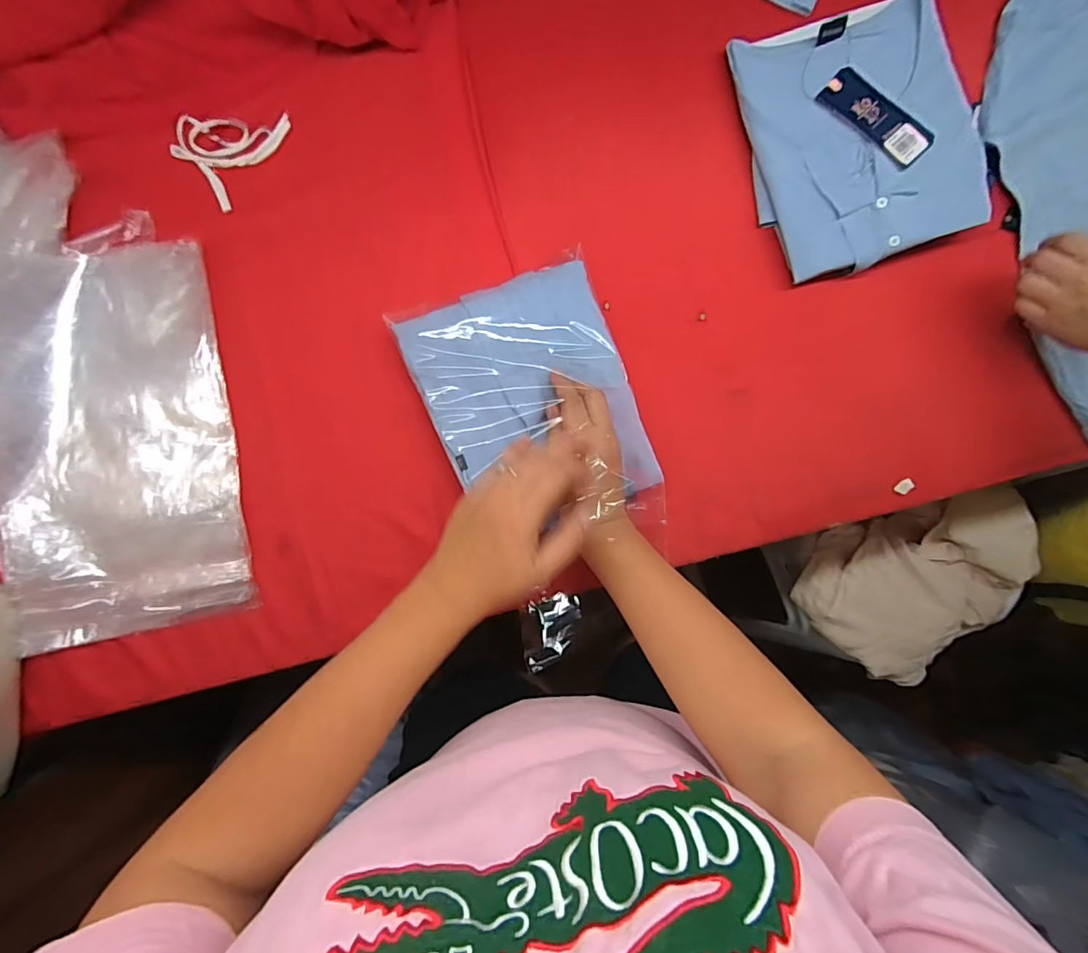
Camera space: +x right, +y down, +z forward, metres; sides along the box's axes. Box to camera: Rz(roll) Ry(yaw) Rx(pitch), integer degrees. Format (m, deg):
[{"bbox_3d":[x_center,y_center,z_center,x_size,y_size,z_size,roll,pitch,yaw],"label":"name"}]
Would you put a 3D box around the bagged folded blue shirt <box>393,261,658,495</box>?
[{"bbox_3d":[-0.015,-0.082,0.498,0.201,0.041,0.238,-19,91,-1],"label":"bagged folded blue shirt"}]

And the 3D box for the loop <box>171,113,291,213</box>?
[{"bbox_3d":[-0.347,-0.361,0.530,0.096,0.011,0.117,34,87,2],"label":"loop"}]

